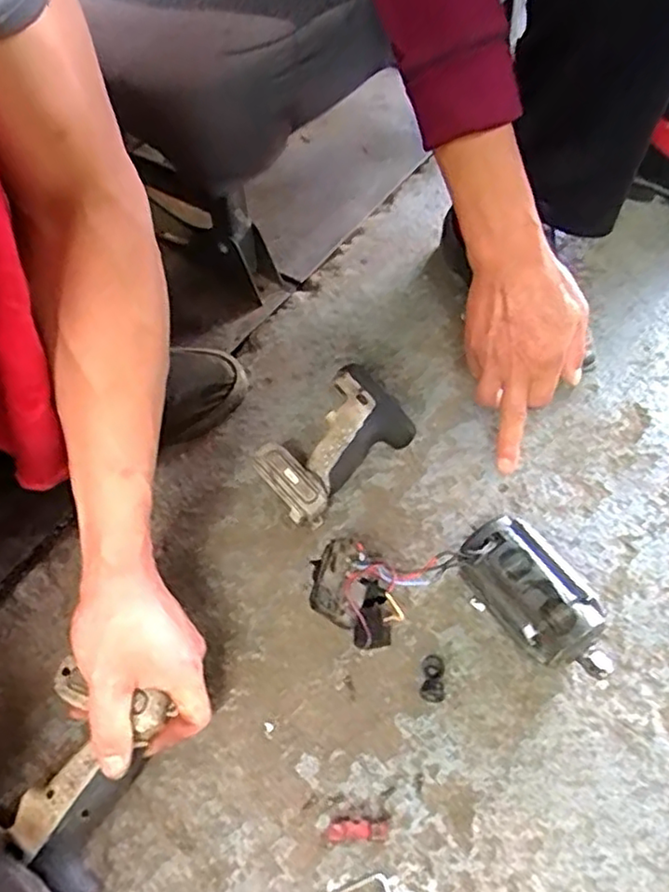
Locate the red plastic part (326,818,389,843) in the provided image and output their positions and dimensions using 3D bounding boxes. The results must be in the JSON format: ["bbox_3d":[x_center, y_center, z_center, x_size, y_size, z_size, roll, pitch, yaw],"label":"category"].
[{"bbox_3d":[0.015,0.262,0.449,0.042,0.004,0.013,-2,52,0],"label":"red plastic part"}]

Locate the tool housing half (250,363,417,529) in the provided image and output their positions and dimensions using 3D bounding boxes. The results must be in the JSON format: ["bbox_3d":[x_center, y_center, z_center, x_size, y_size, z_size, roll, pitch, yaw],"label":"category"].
[{"bbox_3d":[0.001,-0.002,0.615,0.086,0.055,0.164,34,60,24],"label":"tool housing half"}]

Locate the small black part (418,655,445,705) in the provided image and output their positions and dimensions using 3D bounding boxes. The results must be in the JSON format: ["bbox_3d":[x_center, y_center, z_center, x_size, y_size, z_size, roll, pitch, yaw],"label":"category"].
[{"bbox_3d":[0.076,0.179,0.509,0.019,0.008,0.037,7,53,7],"label":"small black part"}]

